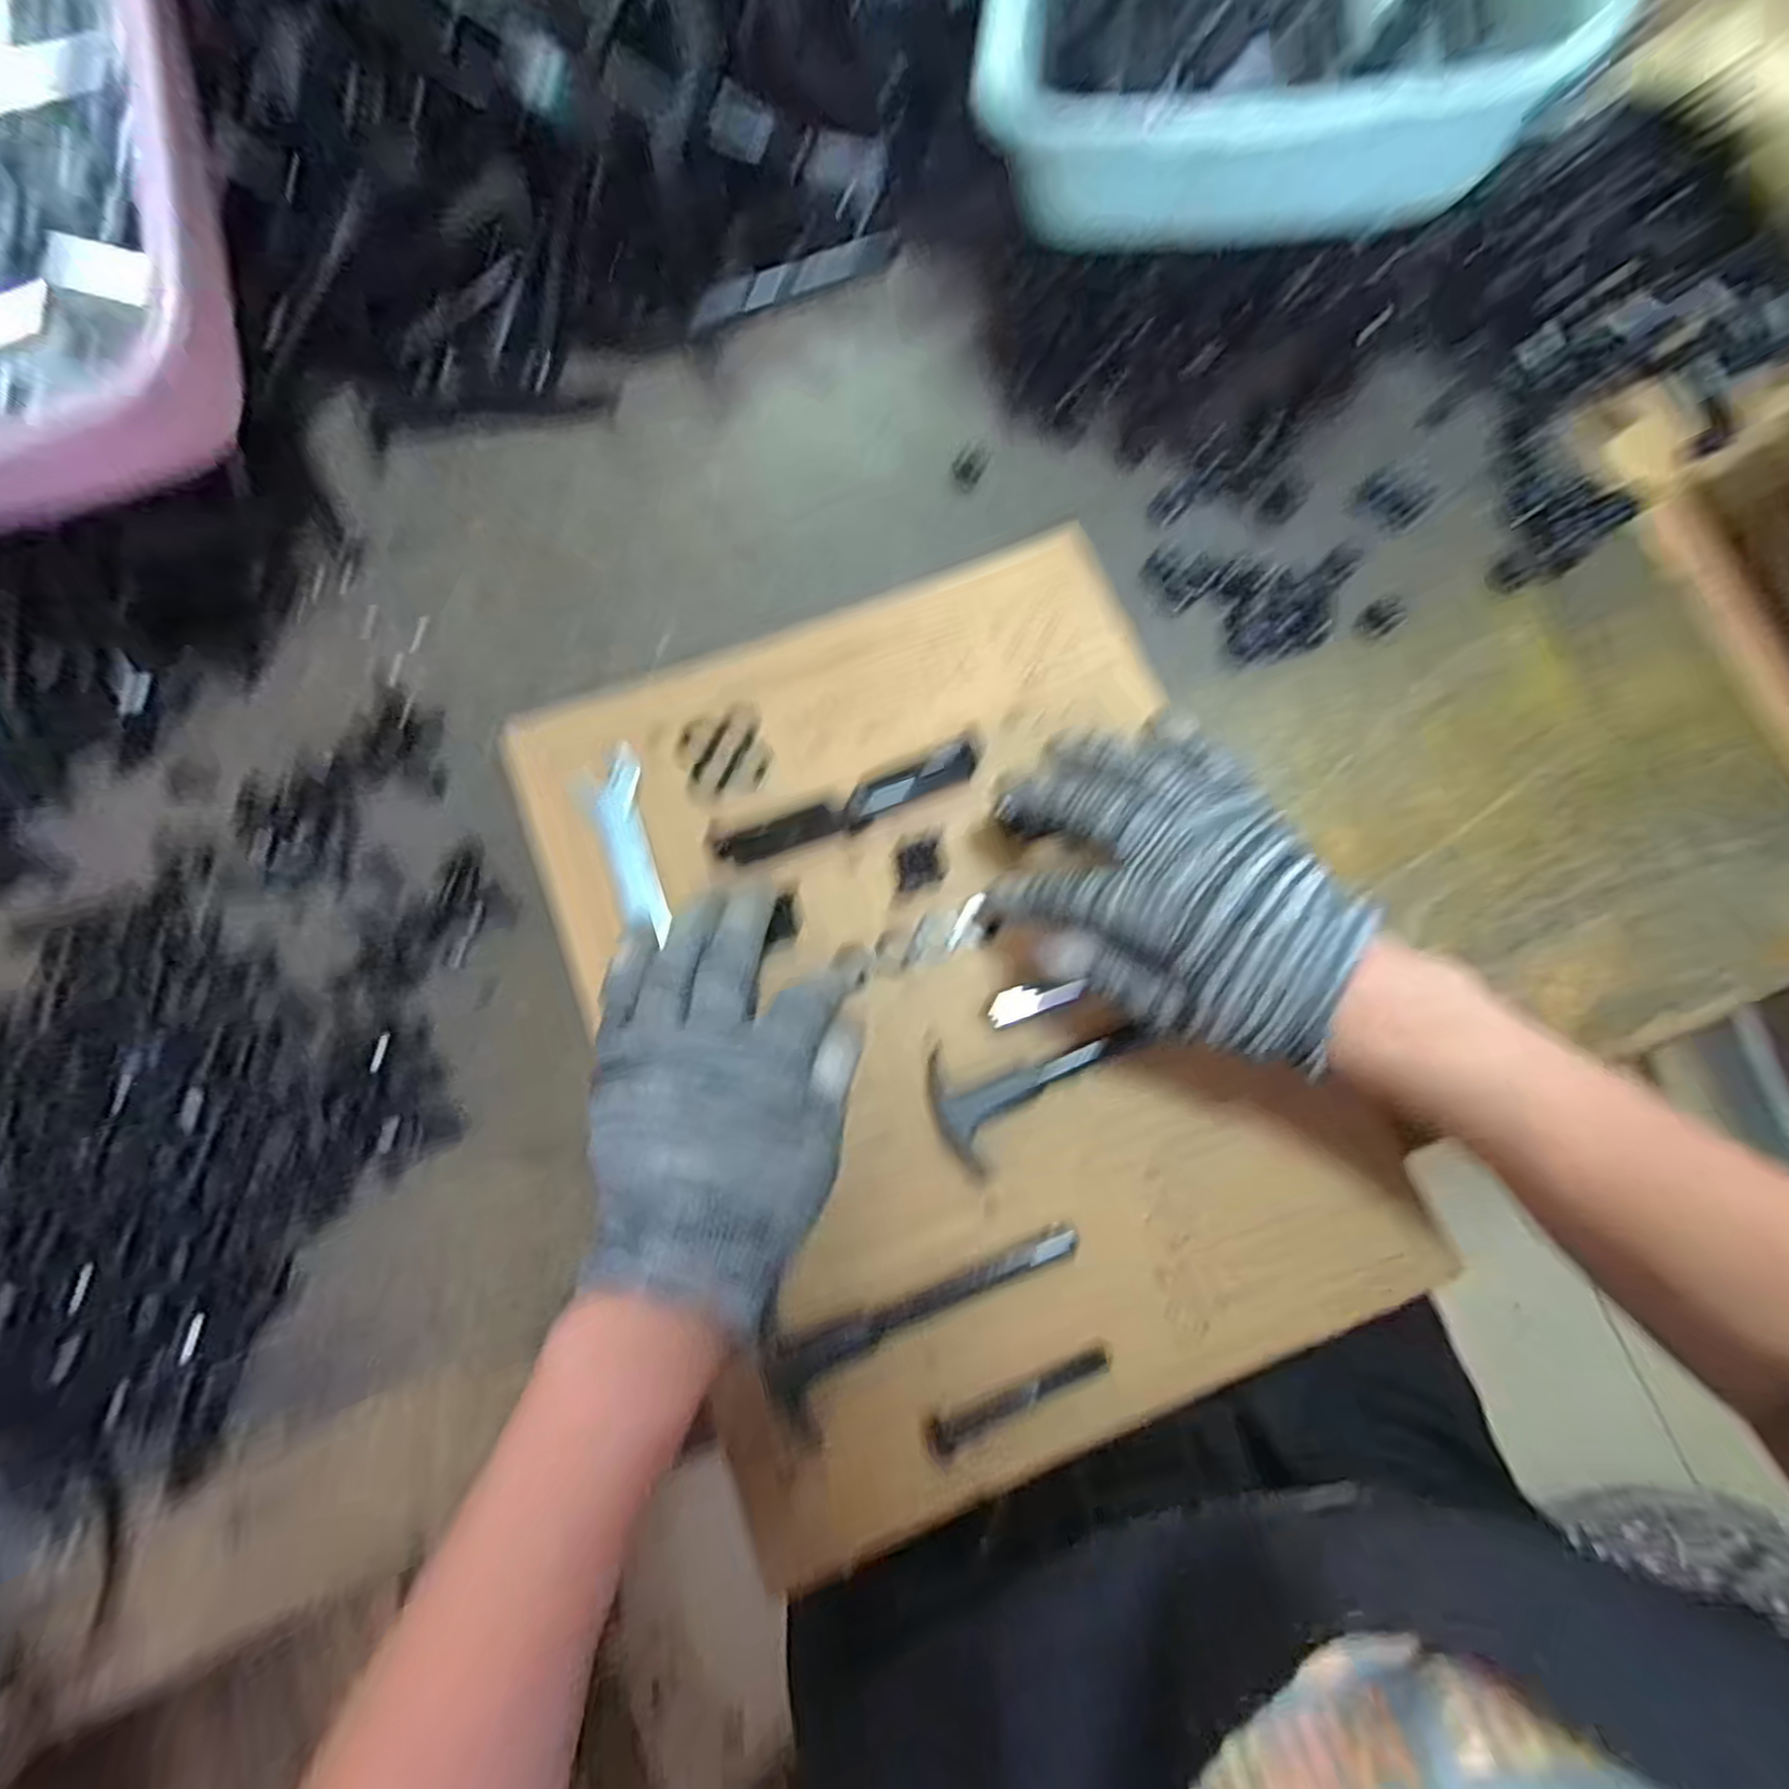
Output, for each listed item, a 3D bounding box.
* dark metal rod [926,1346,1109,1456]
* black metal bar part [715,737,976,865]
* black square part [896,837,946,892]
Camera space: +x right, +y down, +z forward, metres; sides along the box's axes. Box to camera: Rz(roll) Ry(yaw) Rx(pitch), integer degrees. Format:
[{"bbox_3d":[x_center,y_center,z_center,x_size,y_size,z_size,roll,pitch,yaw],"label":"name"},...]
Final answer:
[{"bbox_3d":[0.049,0.196,0.294,0.074,0.006,0.012,-20,79,-5],"label":"dark metal rod"},{"bbox_3d":[-0.020,-0.041,0.352,0.125,0.007,0.018,-23,79,-5],"label":"black metal bar part"},{"bbox_3d":[0.011,-0.014,0.349,0.021,0.005,0.021,-15,78,-4],"label":"black square part"}]

